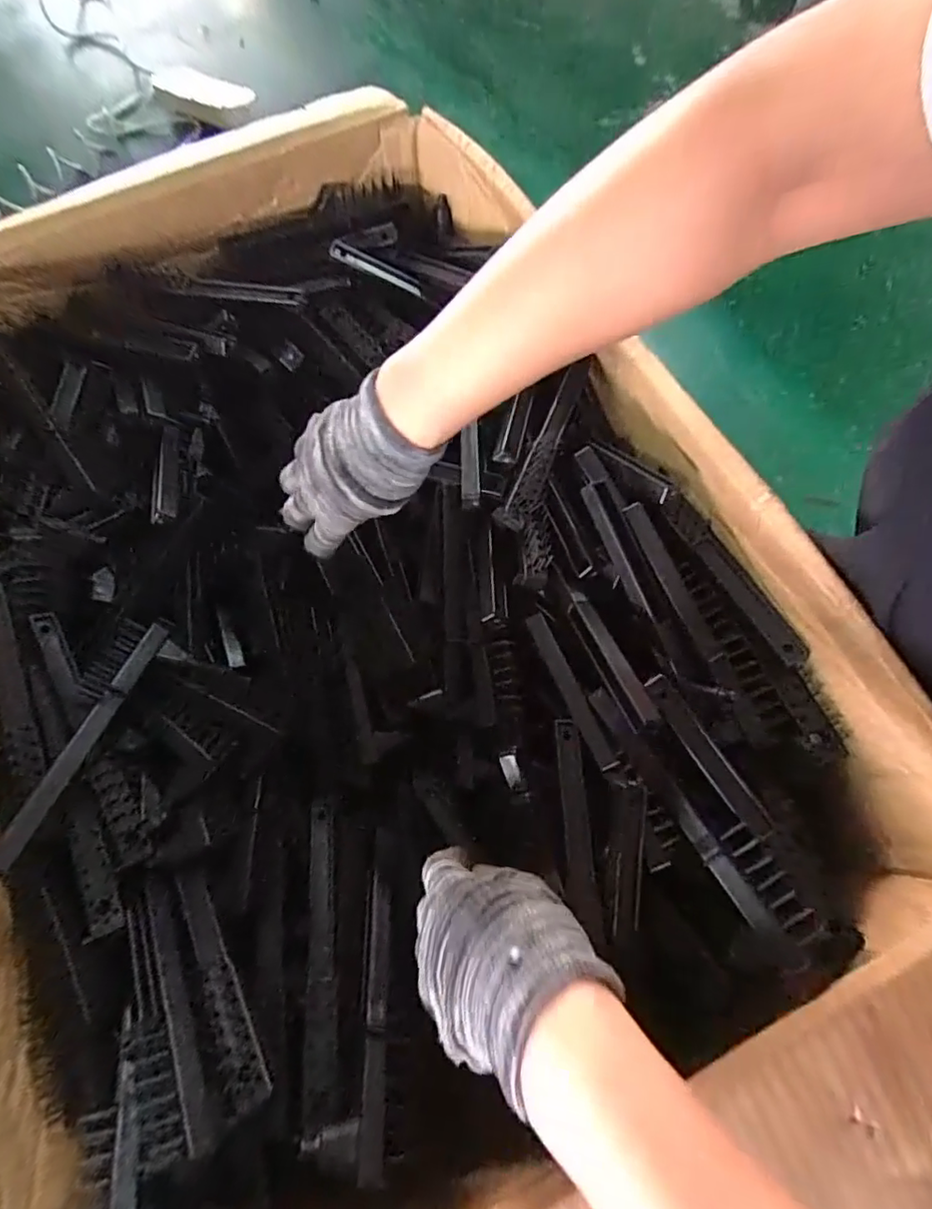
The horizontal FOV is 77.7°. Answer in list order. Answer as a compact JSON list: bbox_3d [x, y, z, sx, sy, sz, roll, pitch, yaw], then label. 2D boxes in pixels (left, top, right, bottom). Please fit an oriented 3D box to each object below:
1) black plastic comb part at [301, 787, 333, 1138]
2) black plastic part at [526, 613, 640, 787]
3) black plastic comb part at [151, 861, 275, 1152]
[{"bbox_3d":[-0.093,0.216,0.370,0.017,0.017,0.182,-9,46,-3],"label":"black plastic comb part"},{"bbox_3d":[0.075,0.063,0.400,0.017,0.014,0.133,-23,69,-9],"label":"black plastic part"},{"bbox_3d":[-0.155,0.219,0.337,0.037,0.017,0.144,-32,49,-12],"label":"black plastic comb part"}]

